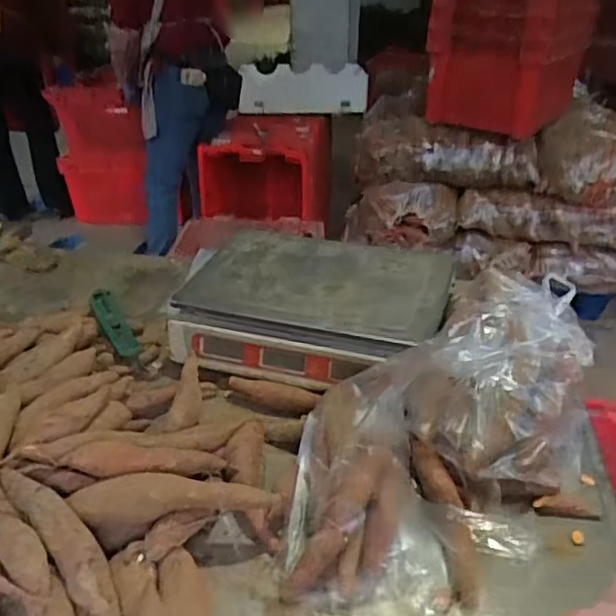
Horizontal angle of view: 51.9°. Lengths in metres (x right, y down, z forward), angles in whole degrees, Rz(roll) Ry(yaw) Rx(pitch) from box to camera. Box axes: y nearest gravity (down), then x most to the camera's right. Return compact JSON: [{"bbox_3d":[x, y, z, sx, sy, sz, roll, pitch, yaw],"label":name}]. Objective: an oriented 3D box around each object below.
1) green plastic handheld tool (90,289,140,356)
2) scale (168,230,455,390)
[{"bbox_3d":[-0.275,0.021,0.897,0.036,0.020,0.126,-23,58,-24],"label":"green plastic handheld tool"},{"bbox_3d":[0.012,-0.010,0.918,0.346,0.091,0.346,7,30,12],"label":"scale"}]

